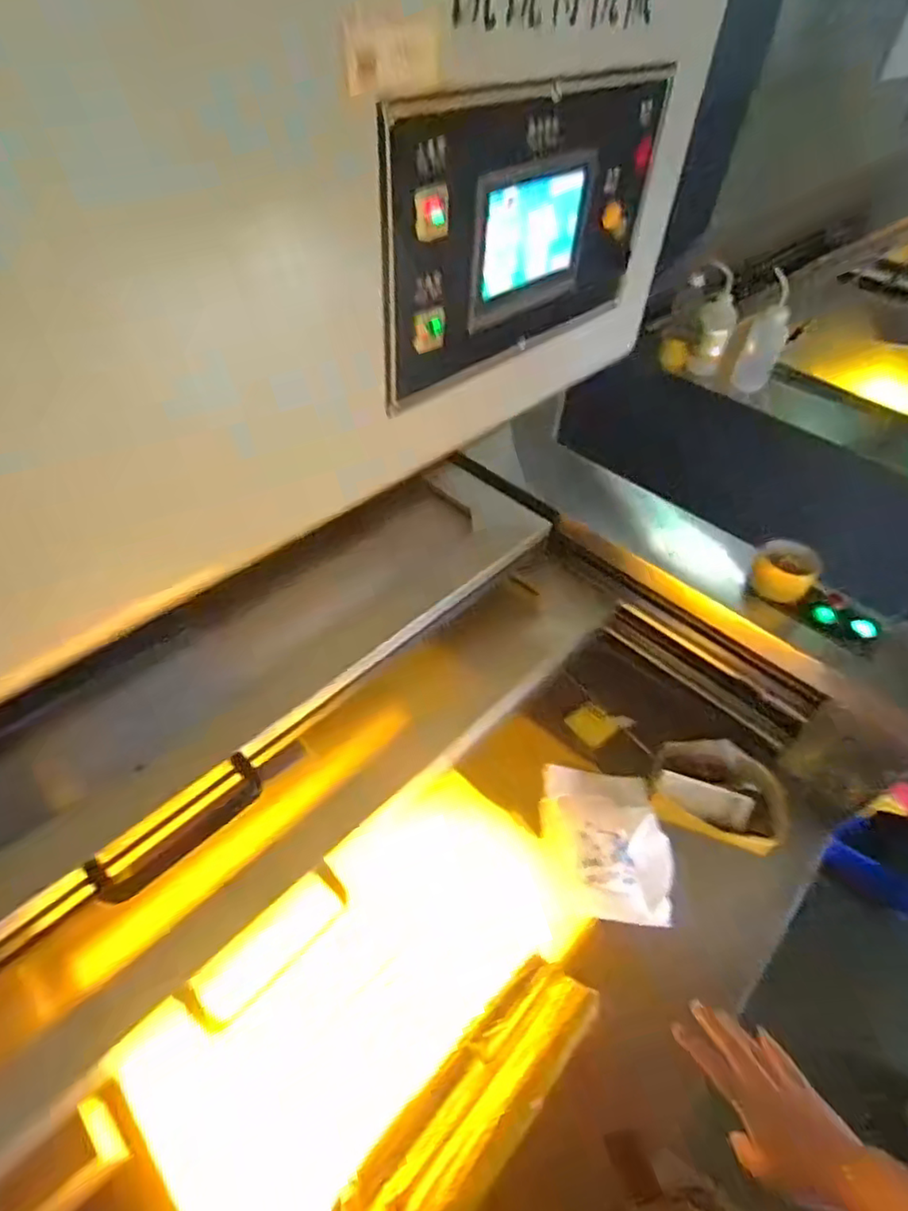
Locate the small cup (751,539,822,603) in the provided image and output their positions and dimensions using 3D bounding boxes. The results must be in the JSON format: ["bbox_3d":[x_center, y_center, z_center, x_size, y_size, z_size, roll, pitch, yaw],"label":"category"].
[{"bbox_3d":[0.500,-0.048,0.929,0.096,0.071,0.073,32,54,22],"label":"small cup"}]

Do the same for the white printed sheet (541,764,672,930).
[{"bbox_3d":[0.233,0.342,0.893,0.172,0.060,0.236,-8,50,-11],"label":"white printed sheet"}]

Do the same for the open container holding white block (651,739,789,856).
[{"bbox_3d":[0.427,0.298,0.979,0.215,0.070,0.144,20,50,13],"label":"open container holding white block"}]

